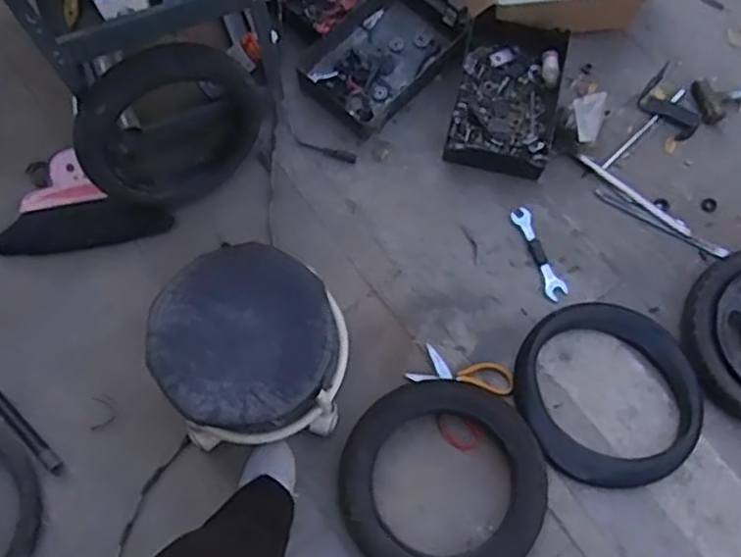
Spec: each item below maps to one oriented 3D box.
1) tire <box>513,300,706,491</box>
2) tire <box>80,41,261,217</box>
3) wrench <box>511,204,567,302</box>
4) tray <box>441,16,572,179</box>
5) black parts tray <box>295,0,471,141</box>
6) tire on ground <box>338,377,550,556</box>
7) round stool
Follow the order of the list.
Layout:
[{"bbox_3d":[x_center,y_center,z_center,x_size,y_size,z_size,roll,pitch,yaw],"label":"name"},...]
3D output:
[{"bbox_3d":[0.448,0.214,1.356,0.330,0.046,0.358,-20,73,-8],"label":"tire"},{"bbox_3d":[-0.368,-0.281,1.335,0.334,0.332,0.073,-25,59,-9],"label":"tire"},{"bbox_3d":[0.340,-0.050,1.454,0.049,0.009,0.206,-16,70,-17],"label":"wrench"},{"bbox_3d":[0.296,-0.393,1.538,0.215,0.062,0.353,13,72,3],"label":"tray"},{"bbox_3d":[0.034,-0.503,1.579,0.233,0.063,0.374,40,75,11],"label":"black parts tray"},{"bbox_3d":[0.128,0.366,1.290,0.355,0.075,0.363,0,72,-1],"label":"tire on ground"},{"bbox_3d":[-0.207,0.124,1.269,0.308,0.193,0.301,0,72,0],"label":"round stool"}]

